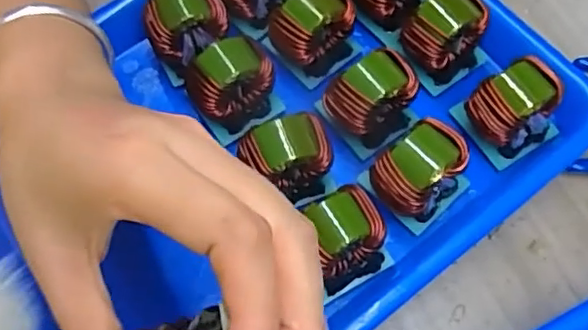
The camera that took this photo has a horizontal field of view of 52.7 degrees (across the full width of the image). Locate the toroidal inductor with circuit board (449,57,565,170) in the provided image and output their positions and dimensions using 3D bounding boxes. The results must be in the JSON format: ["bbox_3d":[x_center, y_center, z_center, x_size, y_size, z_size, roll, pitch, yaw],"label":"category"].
[{"bbox_3d":[0.122,-0.034,0.329,0.046,0.037,0.046,-31,70,-11],"label":"toroidal inductor with circuit board"}]

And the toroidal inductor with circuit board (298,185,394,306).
[{"bbox_3d":[0.027,0.038,0.303,0.037,0.049,0.041,-24,68,-8],"label":"toroidal inductor with circuit board"}]

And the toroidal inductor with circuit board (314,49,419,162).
[{"bbox_3d":[0.045,-0.035,0.335,0.048,0.037,0.040,-39,71,-13],"label":"toroidal inductor with circuit board"}]

